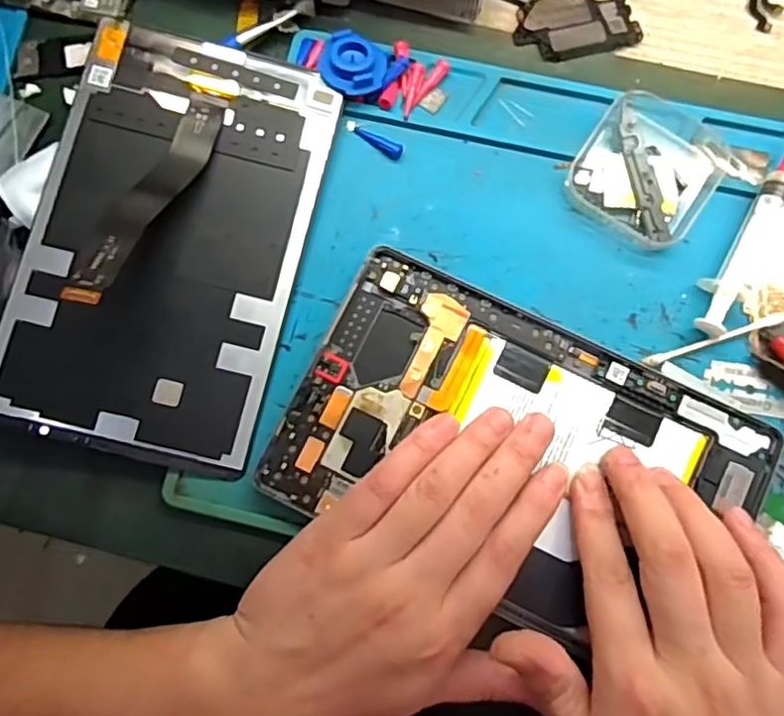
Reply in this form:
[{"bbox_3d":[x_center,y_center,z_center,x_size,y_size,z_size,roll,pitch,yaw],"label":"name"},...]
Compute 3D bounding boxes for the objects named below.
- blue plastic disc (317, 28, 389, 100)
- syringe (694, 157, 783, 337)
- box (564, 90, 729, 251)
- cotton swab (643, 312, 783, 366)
[{"bbox_3d":[-0.020,-0.146,0.321,0.035,0.010,0.030,32,81,7],"label":"blue plastic disc"},{"bbox_3d":[0.171,-0.060,0.304,0.017,0.015,0.107,28,80,6],"label":"syringe"},{"bbox_3d":[0.125,-0.093,0.311,0.063,0.019,0.069,33,81,7],"label":"box"},{"bbox_3d":[0.152,-0.009,0.299,0.070,0.004,0.006,-18,79,-3],"label":"cotton swab"}]

